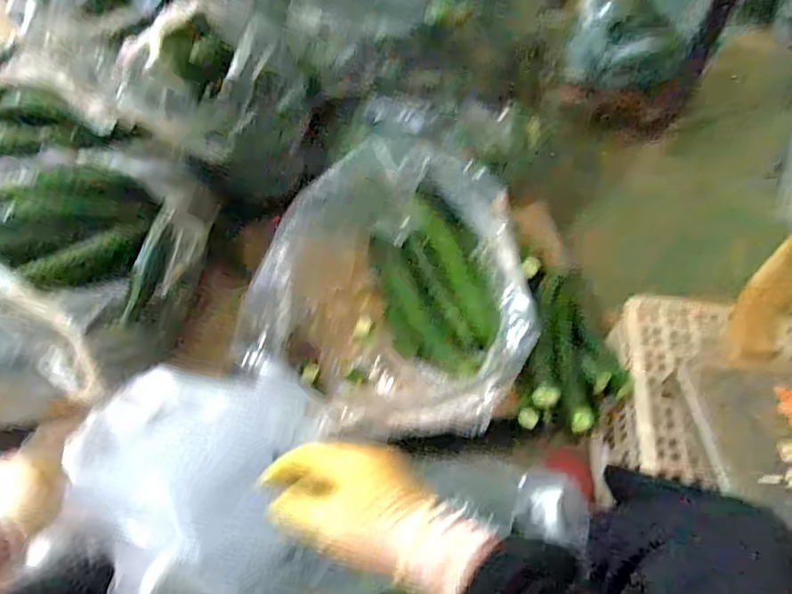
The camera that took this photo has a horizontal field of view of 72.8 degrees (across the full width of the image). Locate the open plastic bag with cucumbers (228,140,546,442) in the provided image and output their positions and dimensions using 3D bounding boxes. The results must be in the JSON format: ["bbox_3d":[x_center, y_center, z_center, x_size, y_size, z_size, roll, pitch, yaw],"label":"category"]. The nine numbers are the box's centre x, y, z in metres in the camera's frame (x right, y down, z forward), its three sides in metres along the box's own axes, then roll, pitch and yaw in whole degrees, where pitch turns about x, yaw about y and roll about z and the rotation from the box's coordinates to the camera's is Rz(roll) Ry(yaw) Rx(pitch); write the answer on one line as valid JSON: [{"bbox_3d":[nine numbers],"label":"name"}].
[{"bbox_3d":[-0.007,0.017,0.801,0.409,0.249,0.396,29,56,18],"label":"open plastic bag with cucumbers"}]

